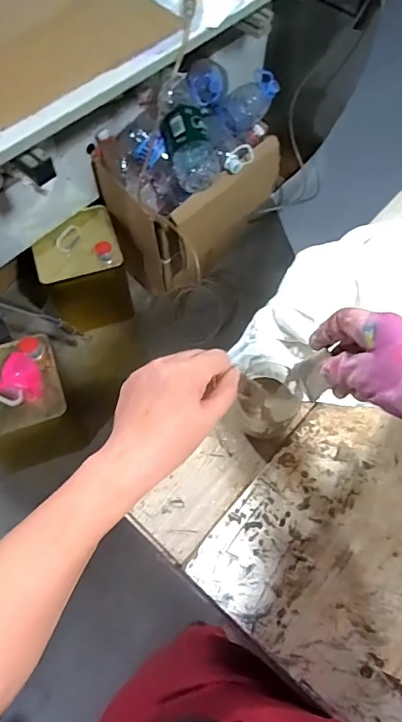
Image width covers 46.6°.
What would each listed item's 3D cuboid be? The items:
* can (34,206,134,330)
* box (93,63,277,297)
[{"bbox_3d":[-0.360,-0.269,1.451,0.240,0.314,0.200,-20,66,-10],"label":"can"},{"bbox_3d":[-0.030,-0.484,1.373,0.343,0.542,0.468,42,71,18],"label":"box"}]

